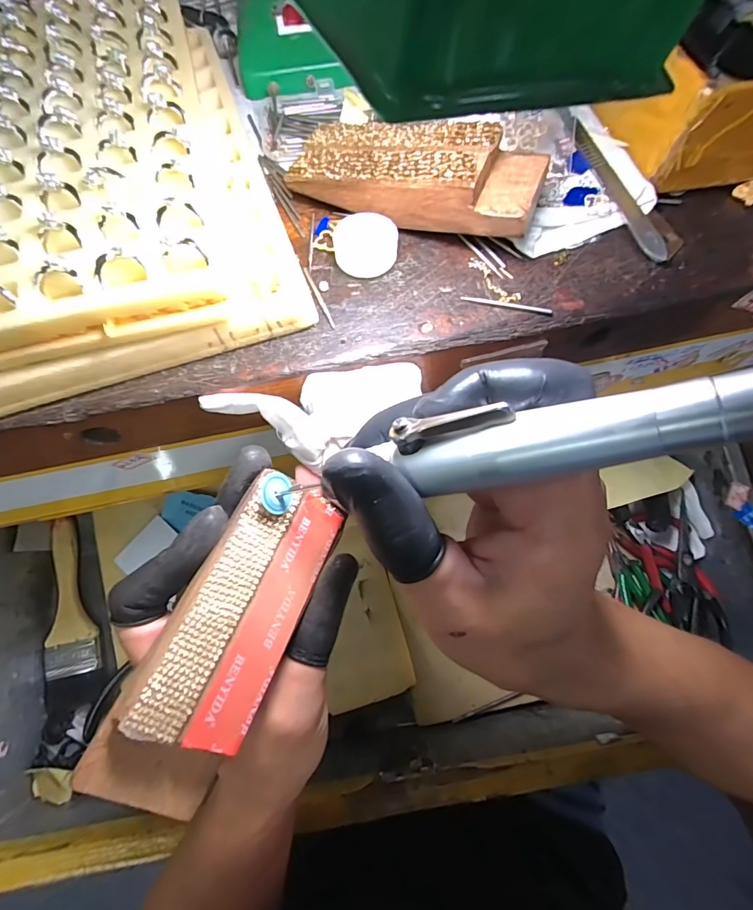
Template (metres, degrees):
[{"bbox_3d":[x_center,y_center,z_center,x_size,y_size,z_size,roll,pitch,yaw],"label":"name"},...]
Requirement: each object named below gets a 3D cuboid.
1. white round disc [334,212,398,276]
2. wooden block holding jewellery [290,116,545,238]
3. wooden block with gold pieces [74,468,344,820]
[{"bbox_3d":[-0.006,-0.109,0.211,0.030,0.016,0.030,0,66,0],"label":"white round disc"},{"bbox_3d":[0.019,-0.144,0.211,0.125,0.039,0.042,20,68,9],"label":"wooden block holding jewellery"},{"bbox_3d":[-0.062,0.073,0.169,0.044,0.024,0.124,33,63,-16],"label":"wooden block with gold pieces"}]

